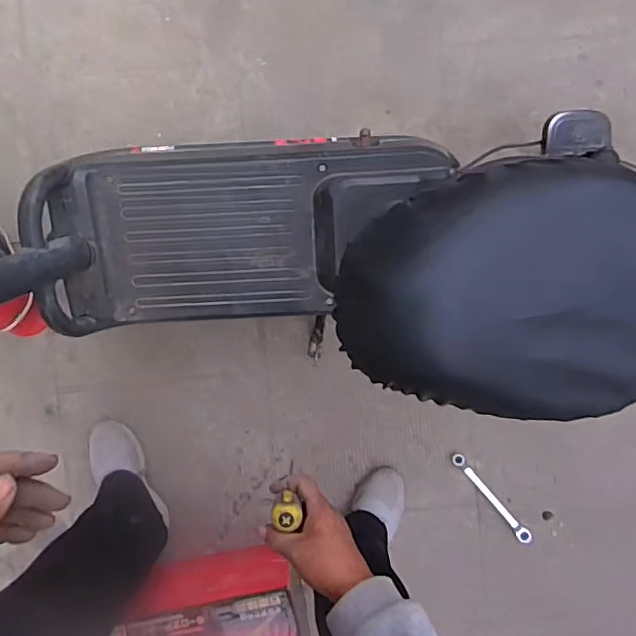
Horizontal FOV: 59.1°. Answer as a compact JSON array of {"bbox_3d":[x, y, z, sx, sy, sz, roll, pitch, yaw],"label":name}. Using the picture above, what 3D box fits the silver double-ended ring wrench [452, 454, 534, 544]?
[{"bbox_3d":[0.349,0.362,1.118,0.026,0.014,0.238,-41,95,-2],"label":"silver double-ended ring wrench"}]

